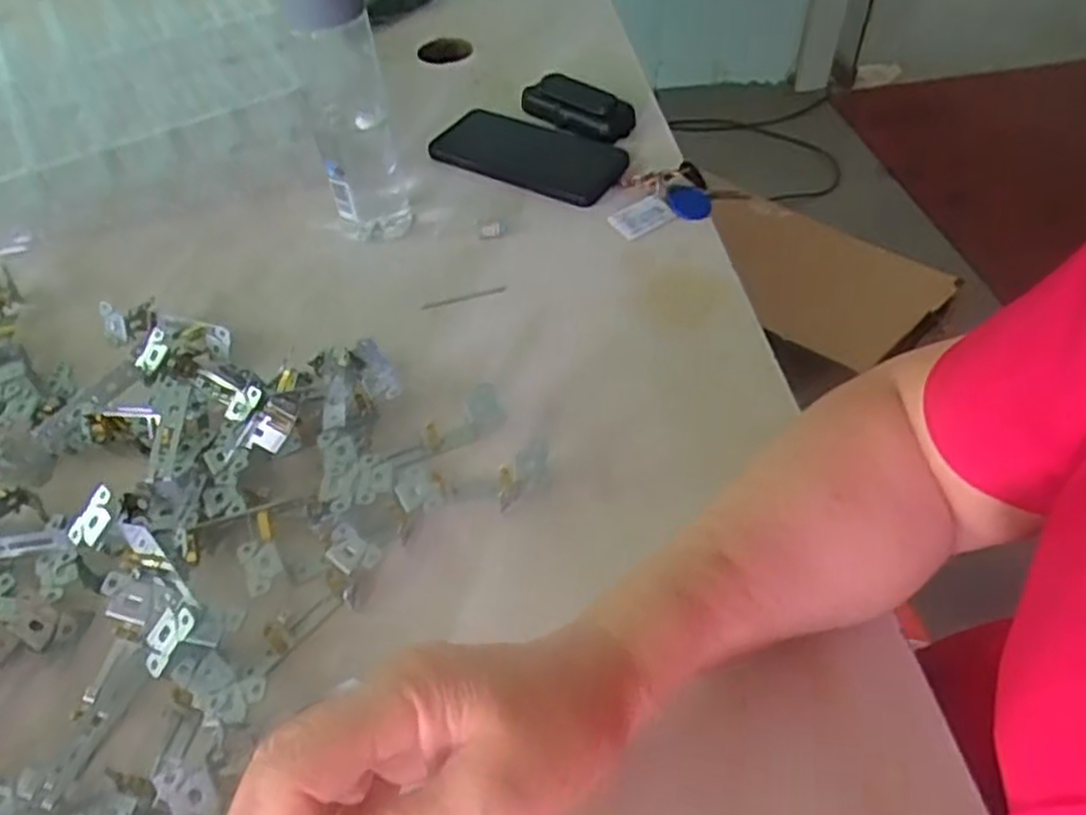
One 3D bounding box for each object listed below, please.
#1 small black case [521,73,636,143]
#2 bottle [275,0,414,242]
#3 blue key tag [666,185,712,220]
[{"bbox_3d":[0.031,-0.269,0.675,0.102,0.022,0.047,32,59,26],"label":"small black case"},{"bbox_3d":[-0.136,-0.212,0.519,0.053,0.205,0.053,-16,51,-10],"label":"bottle"},{"bbox_3d":[0.117,-0.163,0.600,0.039,0.004,0.041,-7,56,-13],"label":"blue key tag"}]

